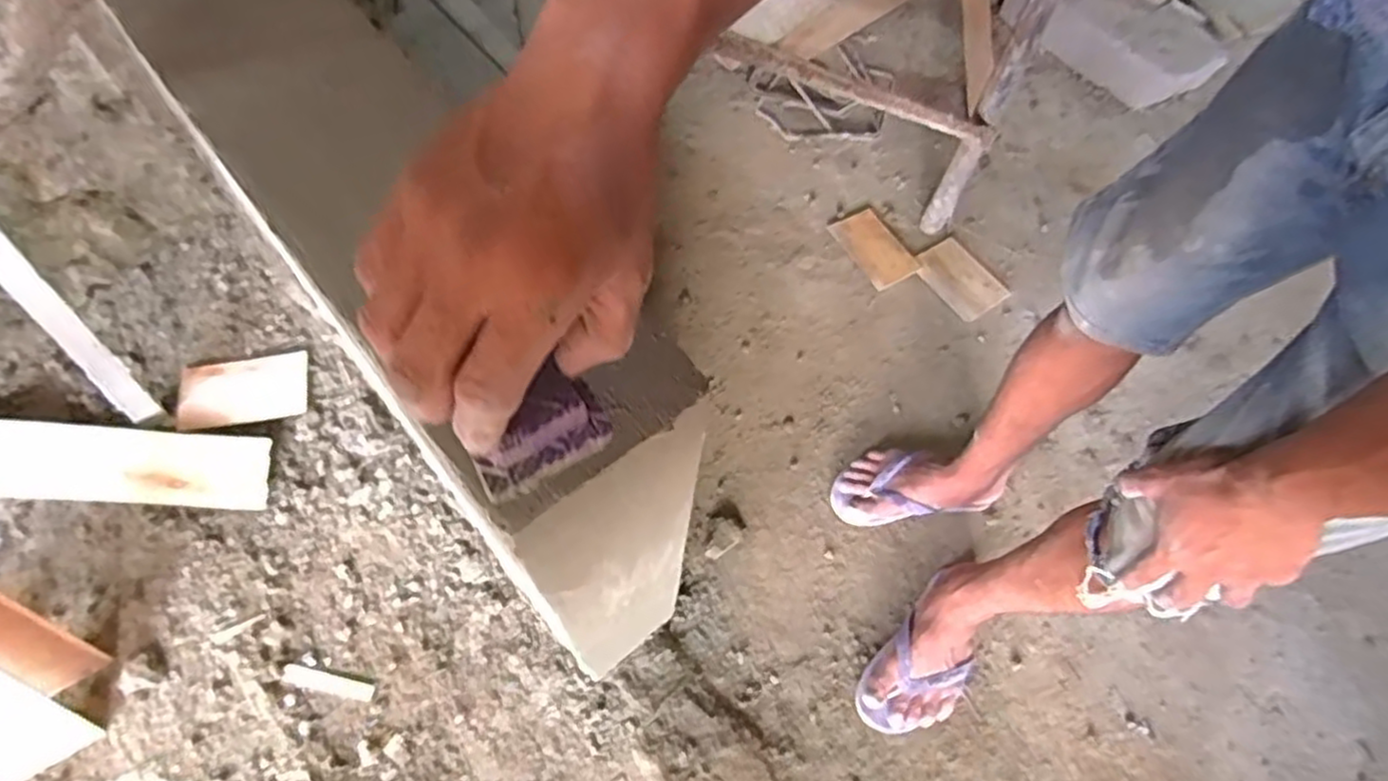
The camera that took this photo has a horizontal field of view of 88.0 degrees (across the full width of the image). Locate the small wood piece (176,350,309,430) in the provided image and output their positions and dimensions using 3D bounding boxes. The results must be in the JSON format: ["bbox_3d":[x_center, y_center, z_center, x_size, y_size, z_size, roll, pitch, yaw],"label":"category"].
[{"bbox_3d":[-0.675,-0.005,1.081,0.178,0.010,0.100,-10,65,-8],"label":"small wood piece"}]

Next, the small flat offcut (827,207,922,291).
[{"bbox_3d":[0.330,-0.263,1.313,0.104,0.008,0.159,-28,68,-16],"label":"small flat offcut"}]

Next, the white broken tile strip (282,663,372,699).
[{"bbox_3d":[-0.475,0.378,0.933,0.120,0.005,0.022,13,64,3],"label":"white broken tile strip"}]

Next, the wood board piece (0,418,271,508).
[{"bbox_3d":[-0.868,0.103,1.010,0.502,0.029,0.112,4,89,-7],"label":"wood board piece"}]

